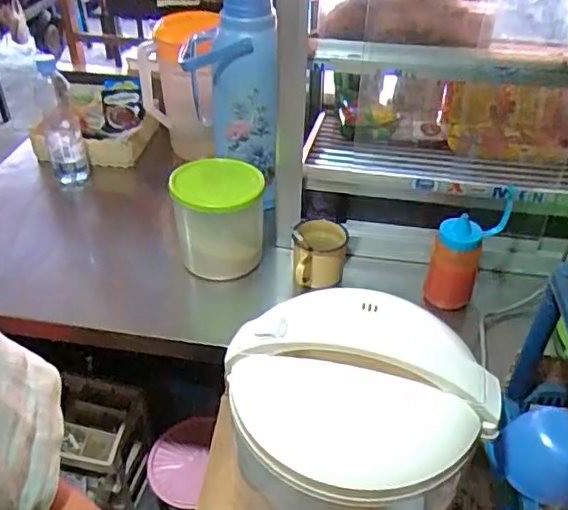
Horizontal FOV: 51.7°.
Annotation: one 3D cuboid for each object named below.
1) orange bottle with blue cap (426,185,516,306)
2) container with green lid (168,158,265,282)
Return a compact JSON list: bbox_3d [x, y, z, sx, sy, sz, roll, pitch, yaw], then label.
[{"bbox_3d":[0.262,-0.005,0.850,0.087,0.183,0.083,18,41,21],"label":"orange bottle with blue cap"},{"bbox_3d":[-0.102,-0.059,0.925,0.136,0.142,0.128,0,38,-1],"label":"container with green lid"}]

